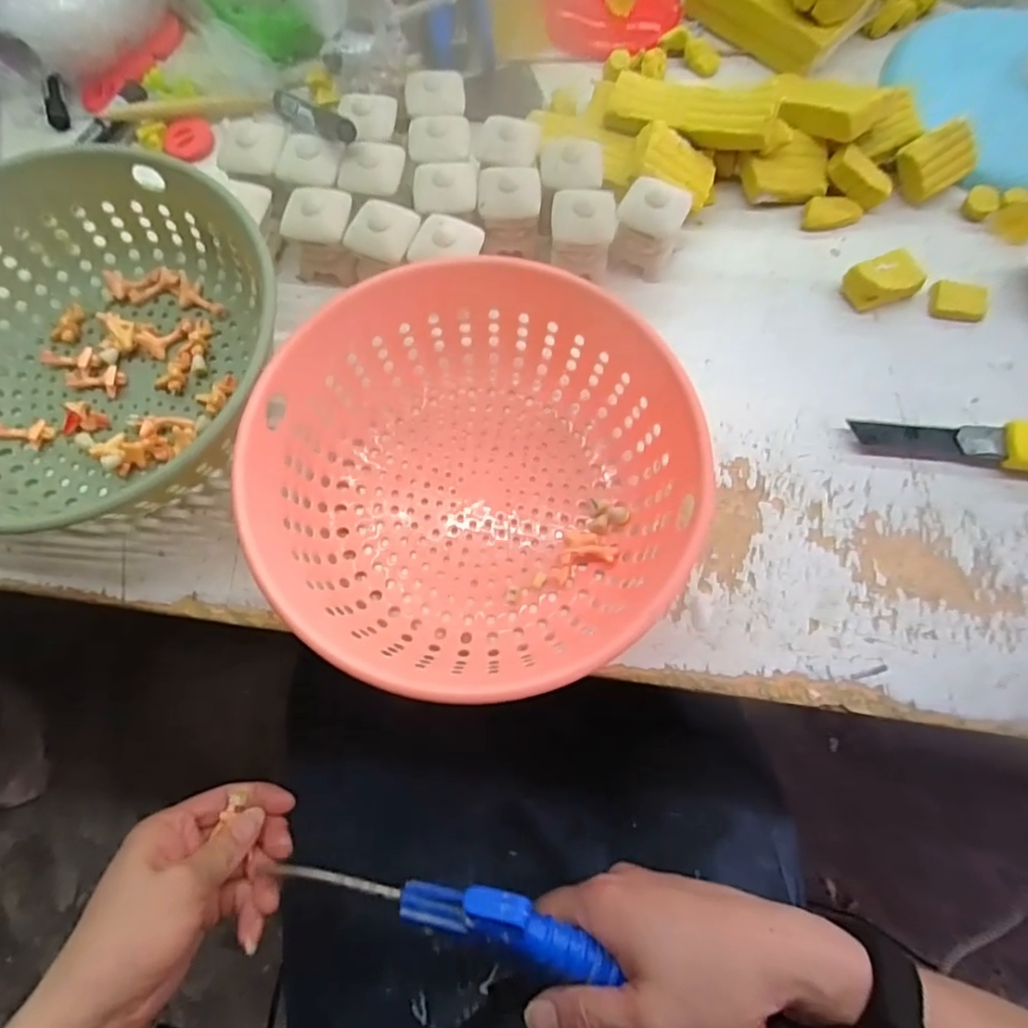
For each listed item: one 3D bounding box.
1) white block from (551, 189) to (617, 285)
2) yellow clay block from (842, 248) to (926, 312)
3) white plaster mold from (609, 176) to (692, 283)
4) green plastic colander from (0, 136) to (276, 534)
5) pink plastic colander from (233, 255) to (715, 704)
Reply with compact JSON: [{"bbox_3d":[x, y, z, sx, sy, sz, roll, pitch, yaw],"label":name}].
[{"bbox_3d":[0.044,-0.186,0.395,0.042,0.045,0.039,2,72,0],"label":"white block"},{"bbox_3d":[0.248,-0.158,0.406,0.043,0.020,0.032,-24,73,-7],"label":"yellow clay block"},{"bbox_3d":[0.090,-0.192,0.401,0.043,0.045,0.039,26,74,7],"label":"white plaster mold"},{"bbox_3d":[-0.246,-0.097,0.358,0.226,0.077,0.235,24,73,8],"label":"green plastic colander"},{"bbox_3d":[-0.021,-0.017,0.329,0.217,0.079,0.219,0,71,0],"label":"pink plastic colander"}]

